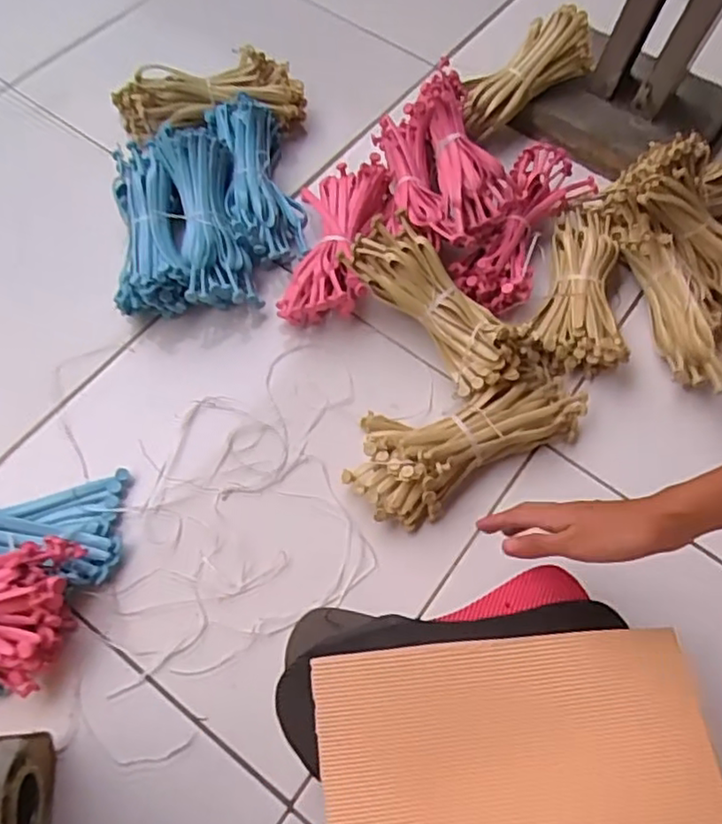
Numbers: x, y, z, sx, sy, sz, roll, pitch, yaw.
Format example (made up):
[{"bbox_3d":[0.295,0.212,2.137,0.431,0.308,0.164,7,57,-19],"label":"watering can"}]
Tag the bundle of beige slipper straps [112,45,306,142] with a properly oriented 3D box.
[{"bbox_3d":[-0.185,-0.386,0.791,0.227,0.060,0.090,-10,65,-9],"label":"bundle of beige slipper straps"}]

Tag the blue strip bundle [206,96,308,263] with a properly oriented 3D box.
[{"bbox_3d":[-0.118,-0.271,0.738,0.084,0.061,0.216,-11,65,-9],"label":"blue strip bundle"}]

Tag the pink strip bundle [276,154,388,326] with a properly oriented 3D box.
[{"bbox_3d":[-0.030,-0.187,0.716,0.097,0.061,0.218,10,64,1],"label":"pink strip bundle"}]

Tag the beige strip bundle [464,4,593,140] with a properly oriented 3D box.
[{"bbox_3d":[0.203,-0.427,0.819,0.183,0.074,0.067,-37,70,10],"label":"beige strip bundle"}]

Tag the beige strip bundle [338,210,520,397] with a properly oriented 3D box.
[{"bbox_3d":[0.070,-0.109,0.641,0.089,0.037,0.210,-29,69,-17],"label":"beige strip bundle"}]

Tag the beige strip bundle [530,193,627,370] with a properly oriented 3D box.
[{"bbox_3d":[0.239,-0.153,0.723,0.089,0.052,0.226,8,64,0],"label":"beige strip bundle"}]

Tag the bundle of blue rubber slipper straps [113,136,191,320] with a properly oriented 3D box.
[{"bbox_3d":[-0.230,-0.206,0.706,0.075,0.059,0.217,-7,65,-7],"label":"bundle of blue rubber slipper straps"}]

